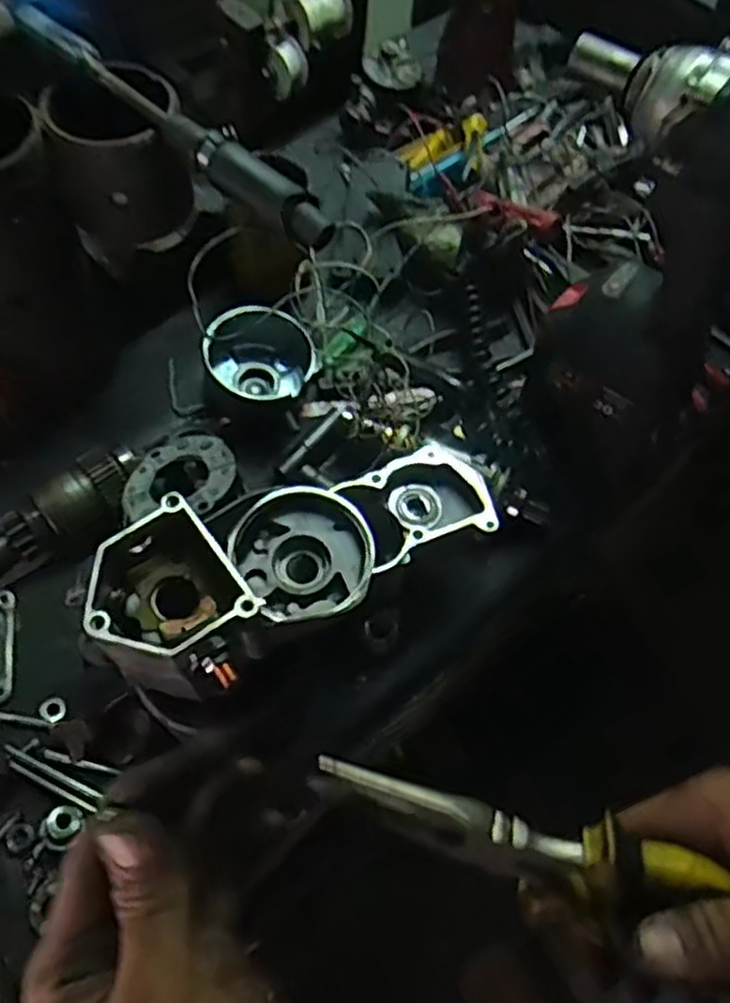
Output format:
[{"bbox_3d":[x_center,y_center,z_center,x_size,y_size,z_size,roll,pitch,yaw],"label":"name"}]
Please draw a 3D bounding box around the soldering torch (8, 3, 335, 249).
[{"bbox_3d":[-0.119,-0.238,0.467,0.255,0.032,0.027,36,66,14],"label":"soldering torch"}]

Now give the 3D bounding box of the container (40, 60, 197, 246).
[{"bbox_3d":[-0.164,-0.231,0.518,0.085,0.104,0.079,2,63,-3],"label":"container"}]

